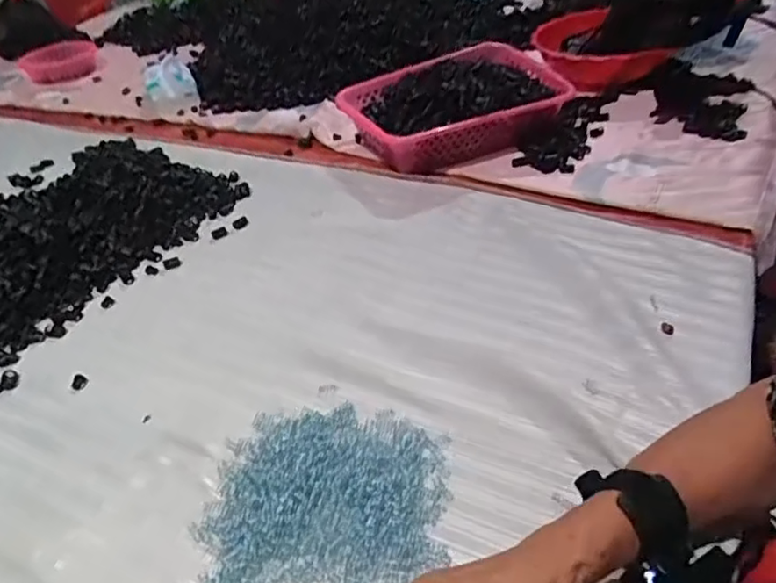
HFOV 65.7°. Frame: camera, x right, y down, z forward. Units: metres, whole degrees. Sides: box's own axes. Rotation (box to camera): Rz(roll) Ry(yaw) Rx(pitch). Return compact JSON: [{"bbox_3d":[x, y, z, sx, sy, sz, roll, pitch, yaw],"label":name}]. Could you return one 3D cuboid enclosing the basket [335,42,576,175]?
[{"bbox_3d":[0.115,-0.299,0.970,0.353,0.109,0.217,-21,42,-16],"label":"basket"}]

